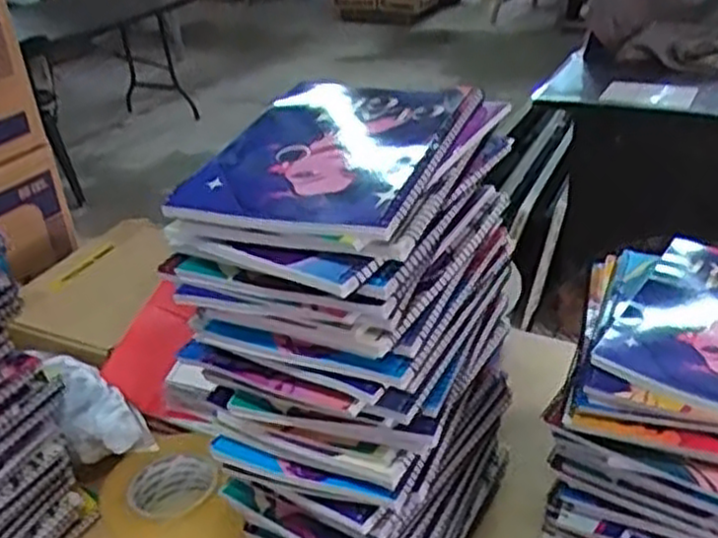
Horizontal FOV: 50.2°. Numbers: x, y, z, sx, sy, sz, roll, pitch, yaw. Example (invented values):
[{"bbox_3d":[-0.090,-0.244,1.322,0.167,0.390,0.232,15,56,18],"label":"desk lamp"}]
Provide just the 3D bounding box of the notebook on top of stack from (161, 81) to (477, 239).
[{"bbox_3d":[-0.011,-0.078,0.495,0.144,0.016,0.198,12,39,25],"label":"notebook on top of stack"}]

